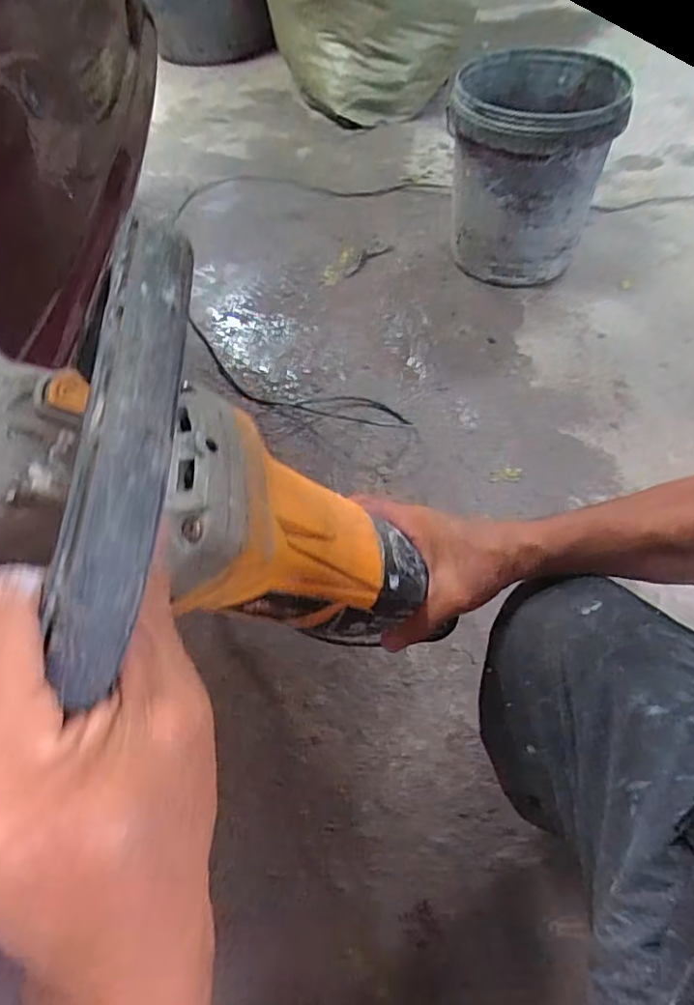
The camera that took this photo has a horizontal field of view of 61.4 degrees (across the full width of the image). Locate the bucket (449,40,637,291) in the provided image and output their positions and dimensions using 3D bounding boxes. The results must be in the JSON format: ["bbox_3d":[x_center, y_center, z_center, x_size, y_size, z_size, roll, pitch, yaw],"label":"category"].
[{"bbox_3d":[0.342,-0.634,1.133,0.268,0.324,0.268,-2,56,3],"label":"bucket"}]

